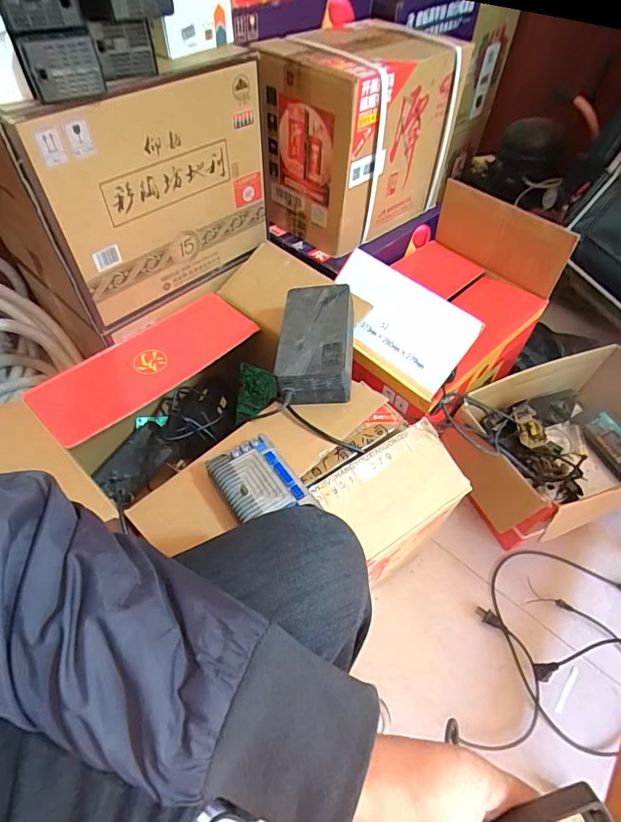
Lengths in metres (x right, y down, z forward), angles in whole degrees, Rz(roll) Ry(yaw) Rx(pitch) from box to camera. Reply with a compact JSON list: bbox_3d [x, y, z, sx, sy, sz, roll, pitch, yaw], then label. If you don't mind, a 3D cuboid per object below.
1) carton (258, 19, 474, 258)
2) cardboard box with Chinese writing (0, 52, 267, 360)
[{"bbox_3d":[0.094,-0.509,0.835,0.210,0.294,0.336,38,60,24],"label":"carton"},{"bbox_3d":[-0.308,-0.376,0.745,0.409,0.342,0.288,-34,61,-25],"label":"cardboard box with Chinese writing"}]

